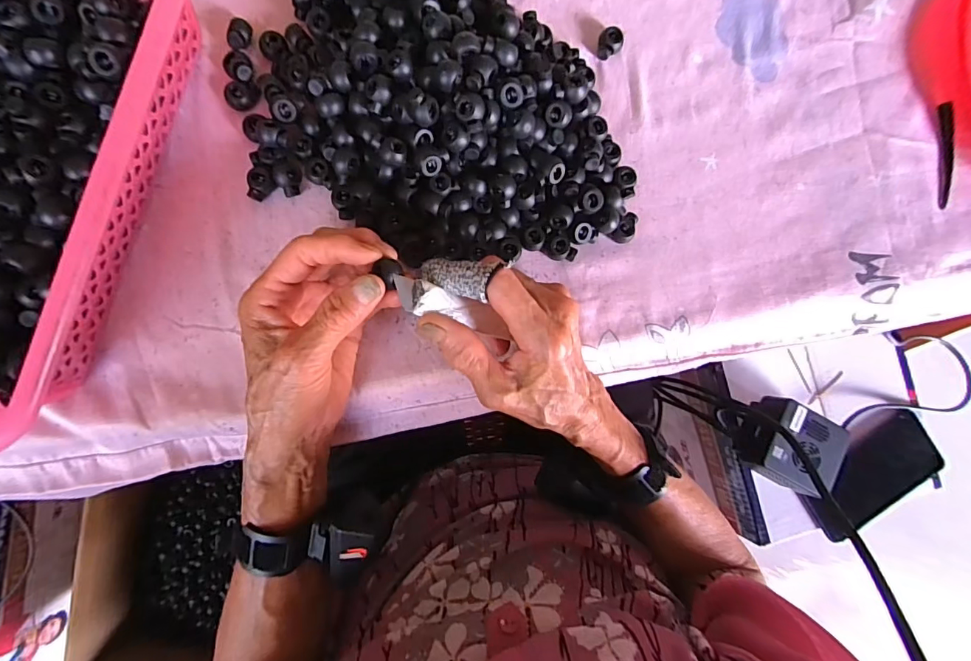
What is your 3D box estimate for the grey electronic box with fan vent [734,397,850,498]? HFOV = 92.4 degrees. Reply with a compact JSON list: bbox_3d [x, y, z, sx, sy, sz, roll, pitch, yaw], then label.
[{"bbox_3d":[0.309,0.117,0.477,0.087,0.050,0.077,28,83,-4],"label":"grey electronic box with fan vent"}]

